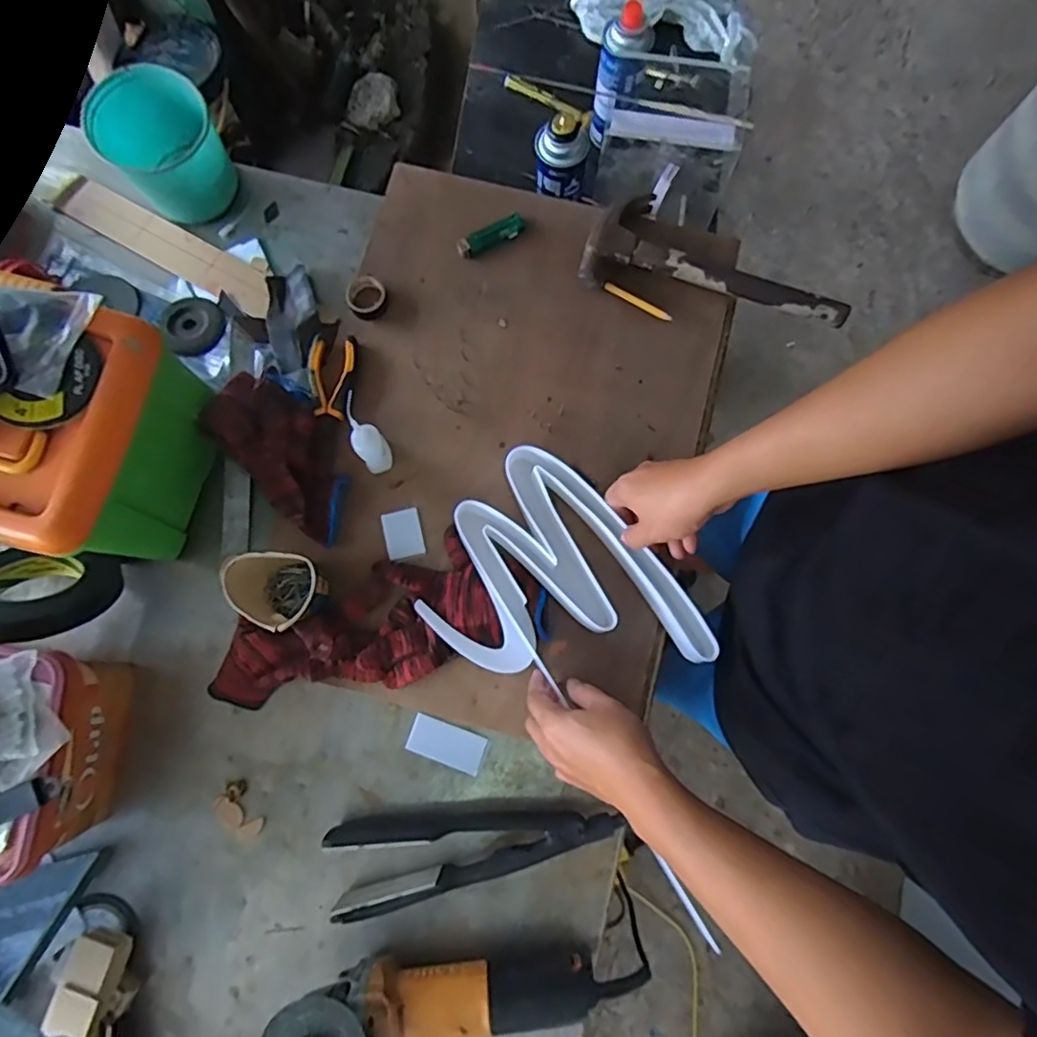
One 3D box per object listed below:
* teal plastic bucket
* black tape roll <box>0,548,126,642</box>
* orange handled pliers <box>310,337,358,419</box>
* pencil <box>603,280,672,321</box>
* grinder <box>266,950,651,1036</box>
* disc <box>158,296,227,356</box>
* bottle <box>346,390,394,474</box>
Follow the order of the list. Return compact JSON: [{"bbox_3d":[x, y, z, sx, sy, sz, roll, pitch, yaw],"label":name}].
[{"bbox_3d":[-0.396,-0.419,0.705,0.118,0.103,0.122,0,80,-1],"label":"teal plastic bucket"},{"bbox_3d":[-0.475,0.068,0.608,0.134,0.130,0.033,16,116,0],"label":"black tape roll"},{"bbox_3d":[-0.208,-0.158,0.682,0.050,0.015,0.092,10,80,1],"label":"orange handled pliers"},{"bbox_3d":[0.133,-0.243,0.699,0.083,0.006,0.008,30,81,4],"label":"pencil"},{"bbox_3d":[-0.047,0.445,0.554,0.315,0.097,0.079,-2,80,-1],"label":"grinder"},{"bbox_3d":[-0.377,-0.226,0.720,0.071,0.014,0.075,0,80,-1],"label":"disc"},{"bbox_3d":[-0.155,-0.082,0.631,0.032,0.116,0.044,-34,82,-7],"label":"bottle"}]

